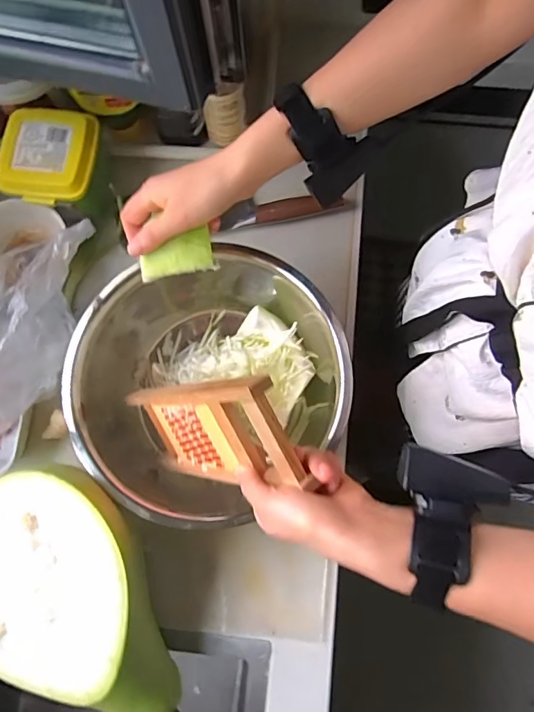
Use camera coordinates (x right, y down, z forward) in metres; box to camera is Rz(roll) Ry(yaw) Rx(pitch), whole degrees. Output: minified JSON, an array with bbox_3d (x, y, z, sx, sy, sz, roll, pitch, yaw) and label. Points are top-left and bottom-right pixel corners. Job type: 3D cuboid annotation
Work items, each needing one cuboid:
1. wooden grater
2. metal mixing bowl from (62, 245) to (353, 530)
[{"bbox_3d":[-0.060,0.069,0.434,0.015,0.251,0.098,-35,103,-33],"label":"wooden grater"},{"bbox_3d":[-0.068,0.031,0.556,0.300,0.131,0.266,-35,81,-6],"label":"metal mixing bowl"}]

